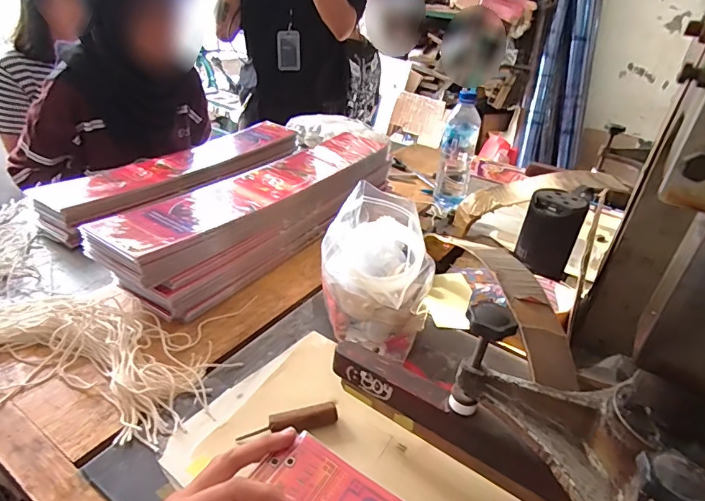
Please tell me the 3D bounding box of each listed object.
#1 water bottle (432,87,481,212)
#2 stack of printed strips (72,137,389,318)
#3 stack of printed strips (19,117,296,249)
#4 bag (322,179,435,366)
[{"bbox_3d":[0.200,-0.181,0.867,0.066,0.211,0.079,11,33,10],"label":"water bottle"},{"bbox_3d":[-0.114,-0.094,0.714,0.136,0.088,0.558,24,37,27],"label":"stack of printed strips"},{"bbox_3d":[-0.317,-0.169,0.896,0.174,0.054,0.562,23,36,27],"label":"stack of printed strips"},{"bbox_3d":[0.031,0.020,0.541,0.126,0.133,0.165,9,32,5],"label":"bag"}]

